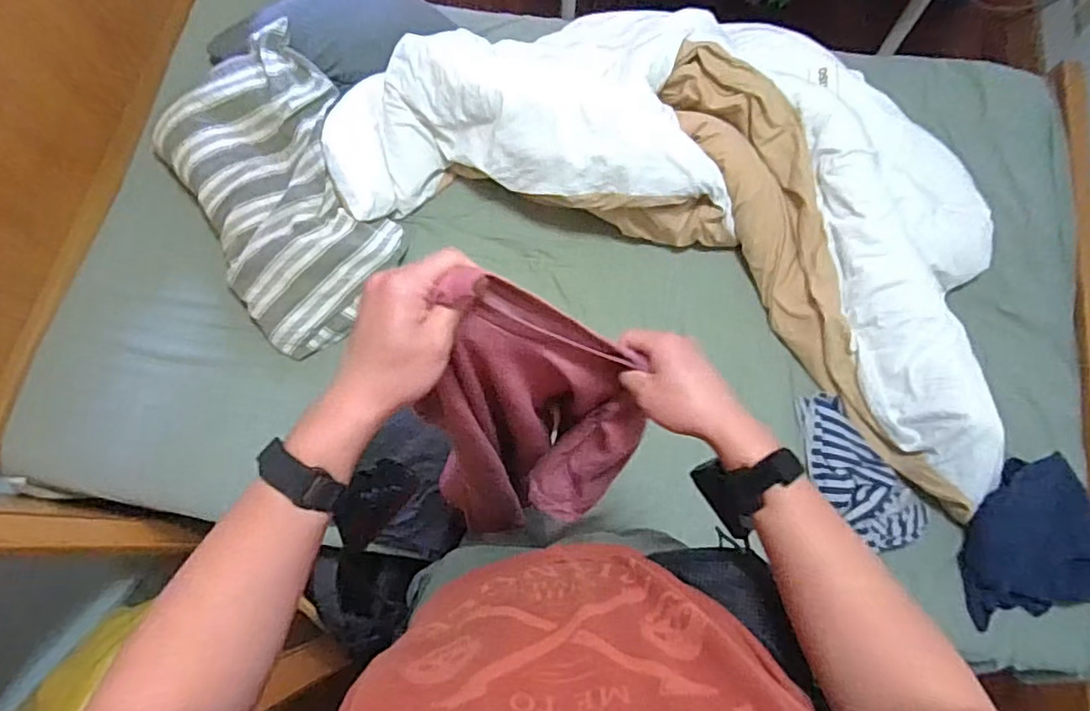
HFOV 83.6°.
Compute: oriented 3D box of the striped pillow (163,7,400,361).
[{"bbox_3d":[-0.516,-0.330,1.206,0.357,0.104,0.618,-31,75,-9],"label":"striped pillow"}]

